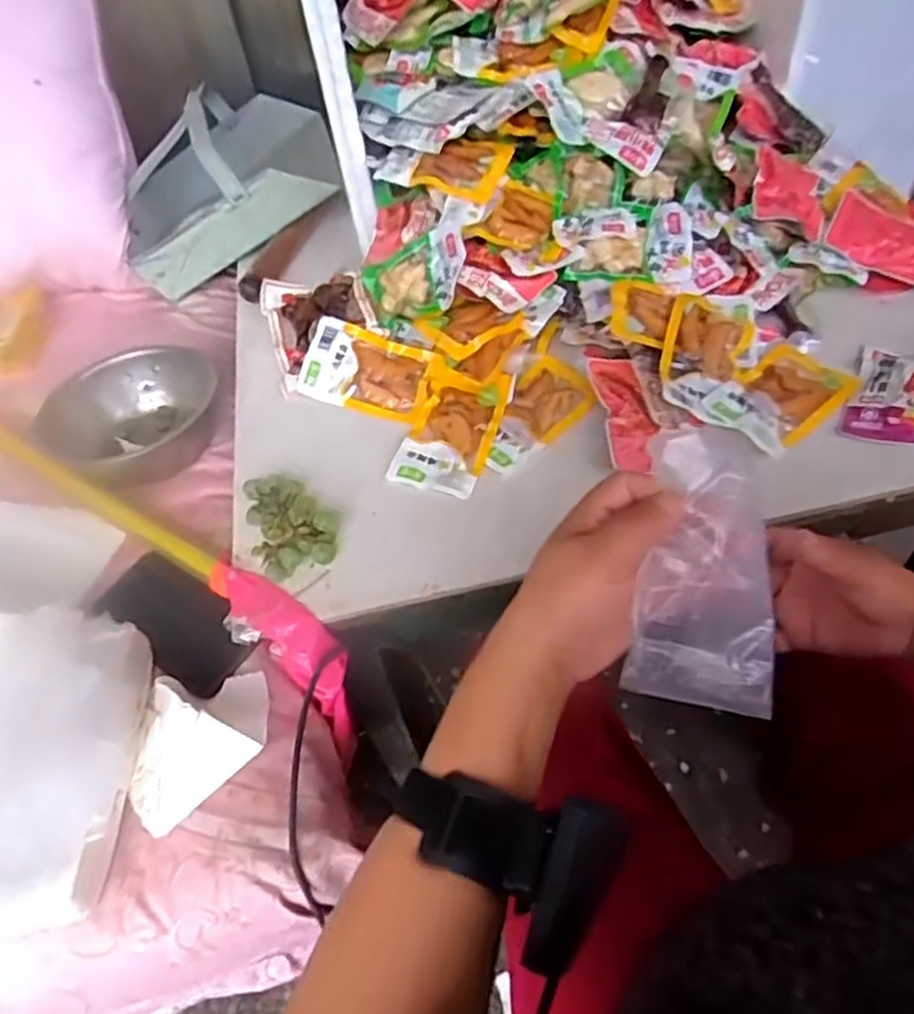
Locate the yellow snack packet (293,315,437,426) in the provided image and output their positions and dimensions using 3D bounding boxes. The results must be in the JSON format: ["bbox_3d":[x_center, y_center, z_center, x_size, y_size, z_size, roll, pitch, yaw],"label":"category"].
[{"bbox_3d":[-0.089,-0.135,0.723,0.135,0.013,0.080,17,85,14],"label":"yellow snack packet"}]

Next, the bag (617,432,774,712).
[{"bbox_3d":[0.122,0.031,0.339,0.077,0.128,0.014,7,4,-8],"label":"bag"}]

